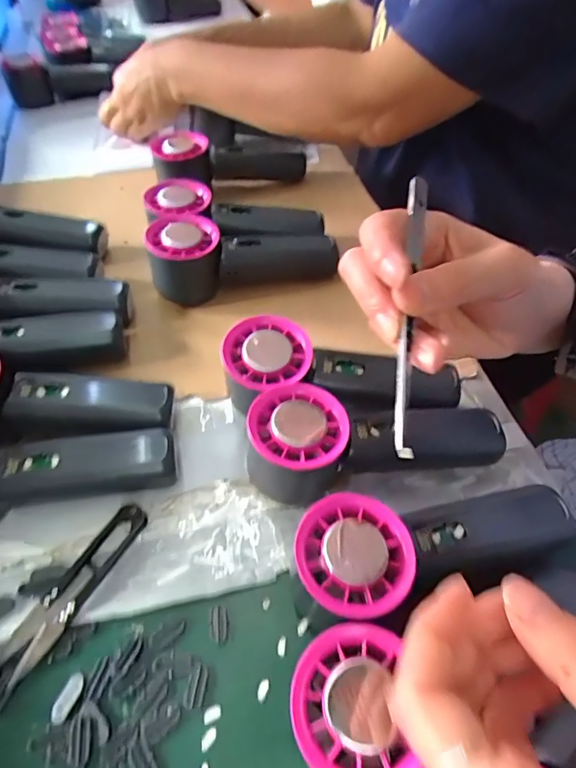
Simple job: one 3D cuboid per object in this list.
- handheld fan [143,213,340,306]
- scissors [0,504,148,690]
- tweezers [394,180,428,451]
[{"bbox_3d":[-0.039,-0.114,0.409,0.151,0.056,0.057,-17,54,-11],"label":"handheld fan"},{"bbox_3d":[-0.118,0.111,0.266,0.022,0.008,0.100,24,57,19],"label":"scissors"},{"bbox_3d":[0.054,-0.035,0.210,0.009,0.006,0.133,6,73,7],"label":"tweezers"}]

